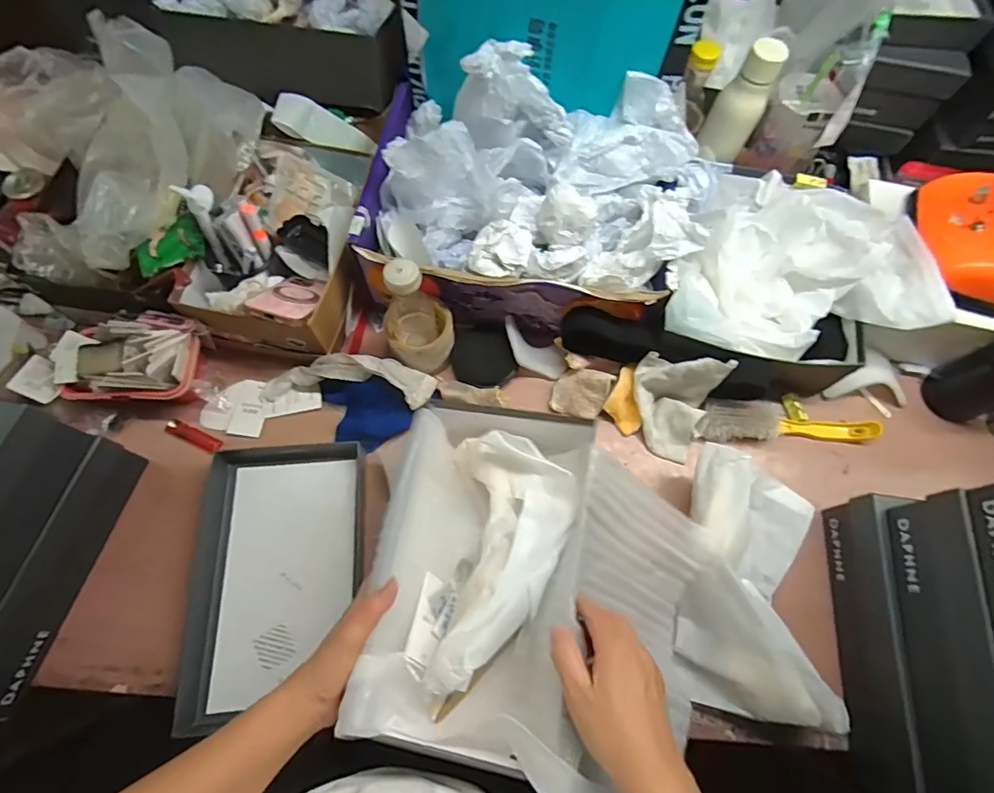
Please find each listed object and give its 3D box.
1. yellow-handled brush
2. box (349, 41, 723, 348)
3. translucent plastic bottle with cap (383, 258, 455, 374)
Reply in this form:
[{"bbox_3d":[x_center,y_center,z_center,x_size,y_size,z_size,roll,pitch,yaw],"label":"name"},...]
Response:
[{"bbox_3d":[0.383,0.033,0.664,0.237,0.035,0.055,1,68,-1],"label":"yellow-handled brush"},{"bbox_3d":[0.046,-0.265,0.639,0.419,0.207,0.293,4,68,0],"label":"box"},{"bbox_3d":[-0.098,-0.092,0.621,0.083,0.169,0.072,-17,70,-8],"label":"translucent plastic bottle with cap"}]

